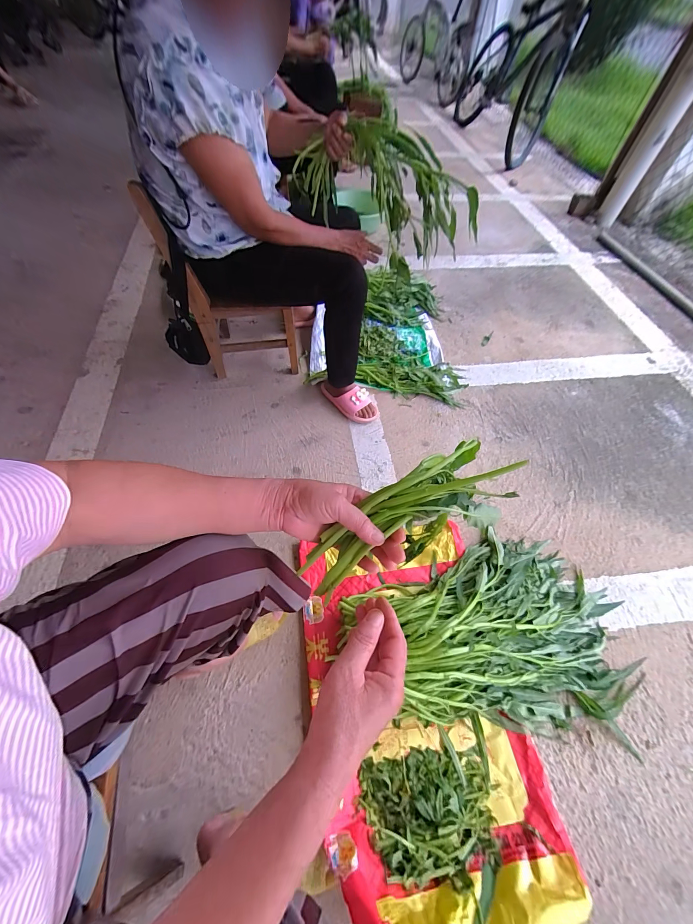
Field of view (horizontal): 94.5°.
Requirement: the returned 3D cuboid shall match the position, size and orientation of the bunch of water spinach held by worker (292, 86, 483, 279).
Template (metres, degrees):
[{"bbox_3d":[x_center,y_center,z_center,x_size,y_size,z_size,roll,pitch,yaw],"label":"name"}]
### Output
[{"bbox_3d":[0.104,-0.667,0.782,0.432,0.310,0.151,20,62,8],"label":"bunch of water spinach held by worker"}]

